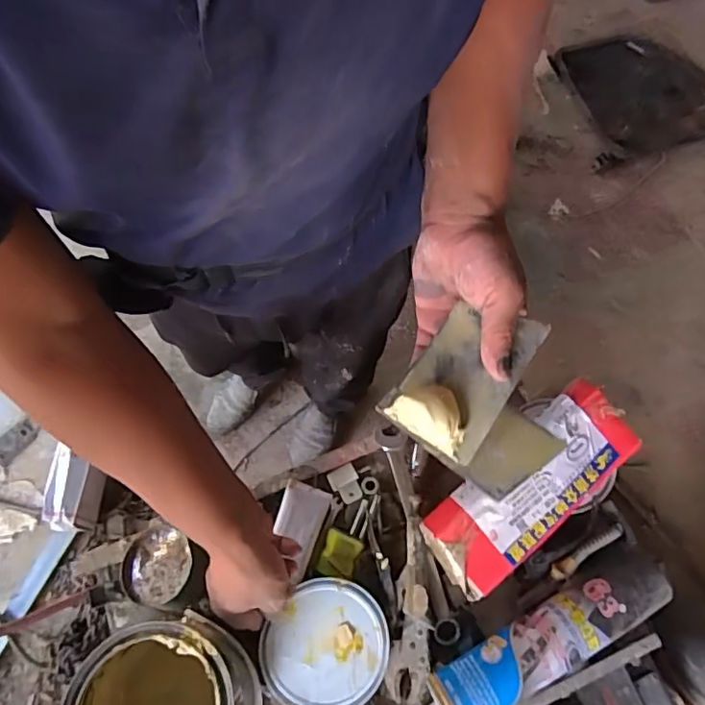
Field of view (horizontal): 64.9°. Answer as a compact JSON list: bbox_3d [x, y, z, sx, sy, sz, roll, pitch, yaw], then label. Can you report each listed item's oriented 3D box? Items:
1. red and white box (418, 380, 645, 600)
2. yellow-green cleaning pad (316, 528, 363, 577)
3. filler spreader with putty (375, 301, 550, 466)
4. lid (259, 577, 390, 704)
[{"bbox_3d":[0.199,0.147,0.628,0.268,0.049,0.104,-38,75,-13],"label":"red and white box"},{"bbox_3d":[-0.016,0.239,0.651,0.041,0.014,0.051,23,72,7],"label":"yellow-green cleaning pad"},{"bbox_3d":[0.089,0.013,0.431,0.076,0.029,0.128,34,72,10],"label":"filler spreader with putty"},{"bbox_3d":[-0.031,0.325,0.611,0.134,0.010,0.138,-4,80,-3],"label":"lid"}]

